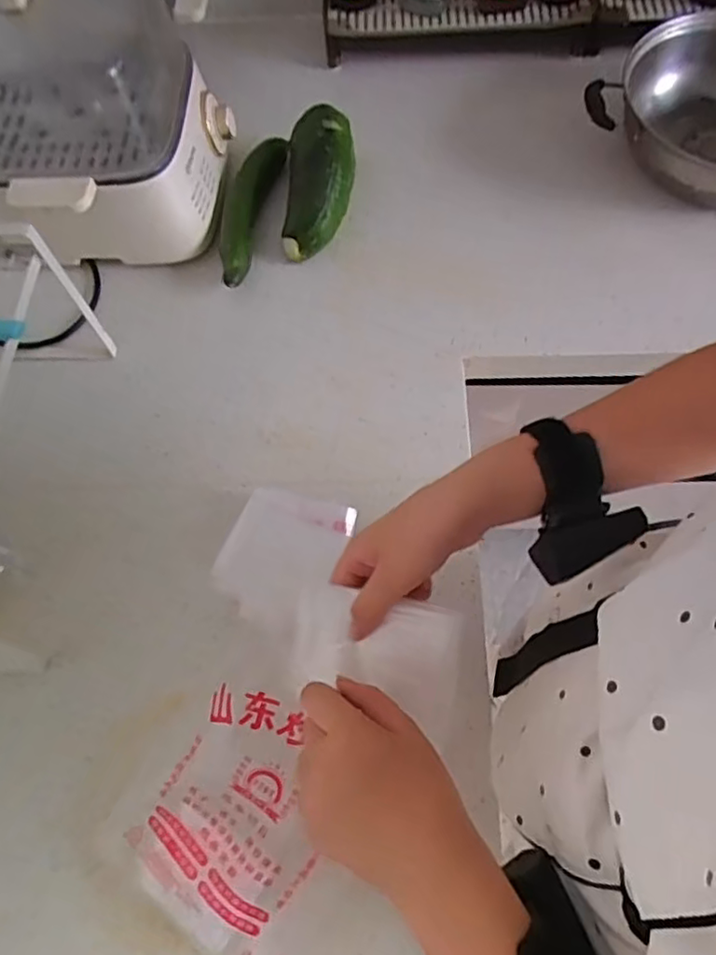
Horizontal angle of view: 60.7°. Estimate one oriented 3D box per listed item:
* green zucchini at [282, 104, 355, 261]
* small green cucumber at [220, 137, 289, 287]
[{"bbox_3d":[-0.042,-0.329,0.681,0.073,0.066,0.168,0,67,2],"label":"green zucchini"},{"bbox_3d":[-0.127,-0.300,0.687,0.053,0.045,0.210,9,67,7],"label":"small green cucumber"}]

